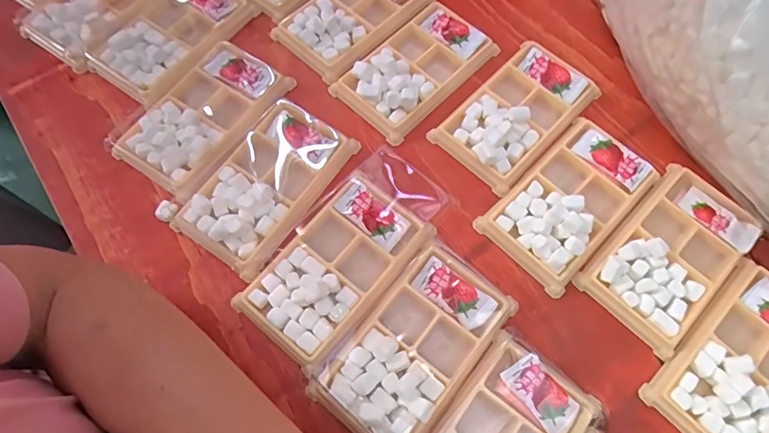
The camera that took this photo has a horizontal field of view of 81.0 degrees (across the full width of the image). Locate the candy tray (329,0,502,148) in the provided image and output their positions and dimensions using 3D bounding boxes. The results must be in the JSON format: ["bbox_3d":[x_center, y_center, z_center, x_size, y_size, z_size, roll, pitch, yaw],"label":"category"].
[{"bbox_3d":[0.028,-0.131,0.390,0.074,0.019,0.131,42,75,15],"label":"candy tray"}]

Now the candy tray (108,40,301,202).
[{"bbox_3d":[-0.148,-0.084,0.371,0.082,0.020,0.135,37,74,14],"label":"candy tray"}]

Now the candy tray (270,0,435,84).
[{"bbox_3d":[-0.027,-0.185,0.415,0.083,0.018,0.128,40,74,14],"label":"candy tray"}]

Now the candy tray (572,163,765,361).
[{"bbox_3d":[0.212,0.027,0.332,0.076,0.014,0.129,43,75,15],"label":"candy tray"}]

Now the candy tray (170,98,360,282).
[{"bbox_3d":[-0.090,-0.026,0.345,0.075,0.016,0.131,34,73,13],"label":"candy tray"}]

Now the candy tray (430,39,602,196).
[{"bbox_3d":[0.109,-0.087,0.370,0.076,0.016,0.127,42,75,15],"label":"candy tray"}]

